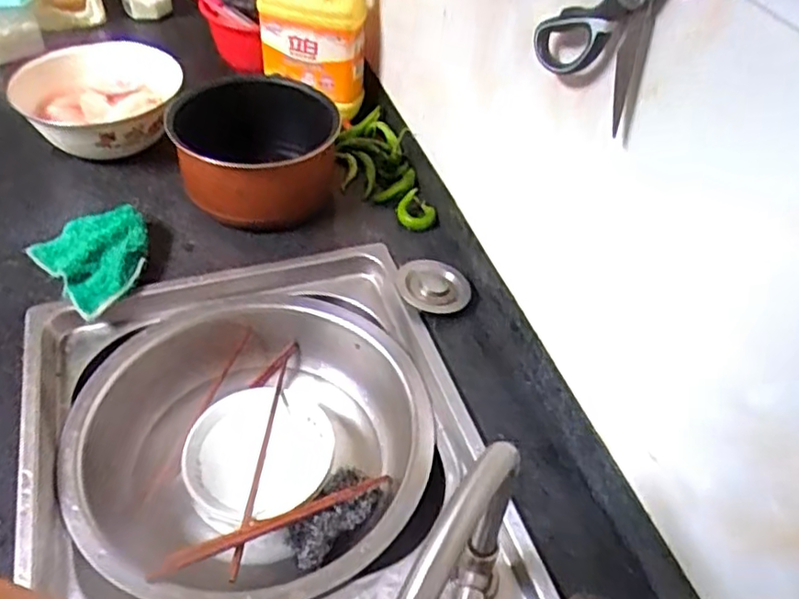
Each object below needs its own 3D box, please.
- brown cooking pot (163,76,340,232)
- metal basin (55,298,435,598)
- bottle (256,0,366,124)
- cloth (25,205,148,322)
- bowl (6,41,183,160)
[{"bbox_3d":[-0.180,-0.190,0.852,0.204,0.124,0.229,-8,47,-12],"label":"brown cooking pot"},{"bbox_3d":[-0.147,0.153,0.674,0.323,0.102,0.342,2,46,-2],"label":"metal basin"},{"bbox_3d":[-0.117,-0.395,0.939,0.155,0.190,0.125,20,48,15],"label":"bottle"},{"bbox_3d":[-0.339,-0.054,0.738,0.115,0.040,0.133,-32,56,-30],"label":"cloth"},{"bbox_3d":[-0.408,-0.276,0.900,0.206,0.073,0.208,-29,55,-28],"label":"bowl"}]

